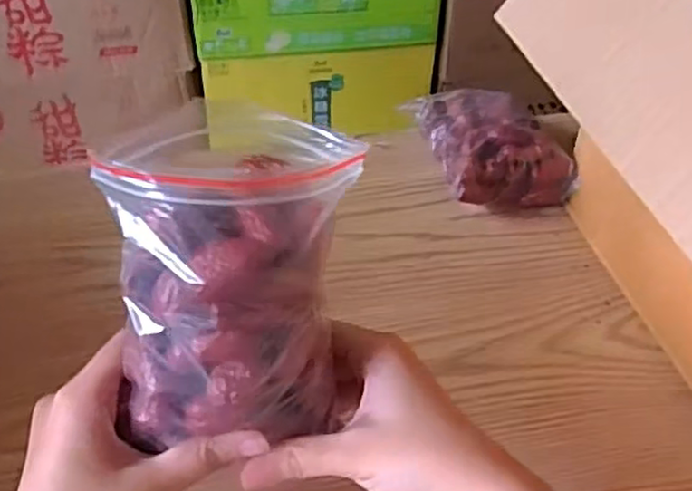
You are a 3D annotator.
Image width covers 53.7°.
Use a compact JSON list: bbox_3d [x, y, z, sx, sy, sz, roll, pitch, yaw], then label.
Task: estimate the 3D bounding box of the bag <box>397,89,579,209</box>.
[{"bbox_3d":[0.120,-0.097,0.625,0.107,0.054,0.164,-11,42,-14],"label":"bag"}]

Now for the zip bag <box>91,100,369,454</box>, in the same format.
[{"bbox_3d":[-0.050,0.012,0.306,0.099,0.130,0.106,3,41,2],"label":"zip bag"}]

